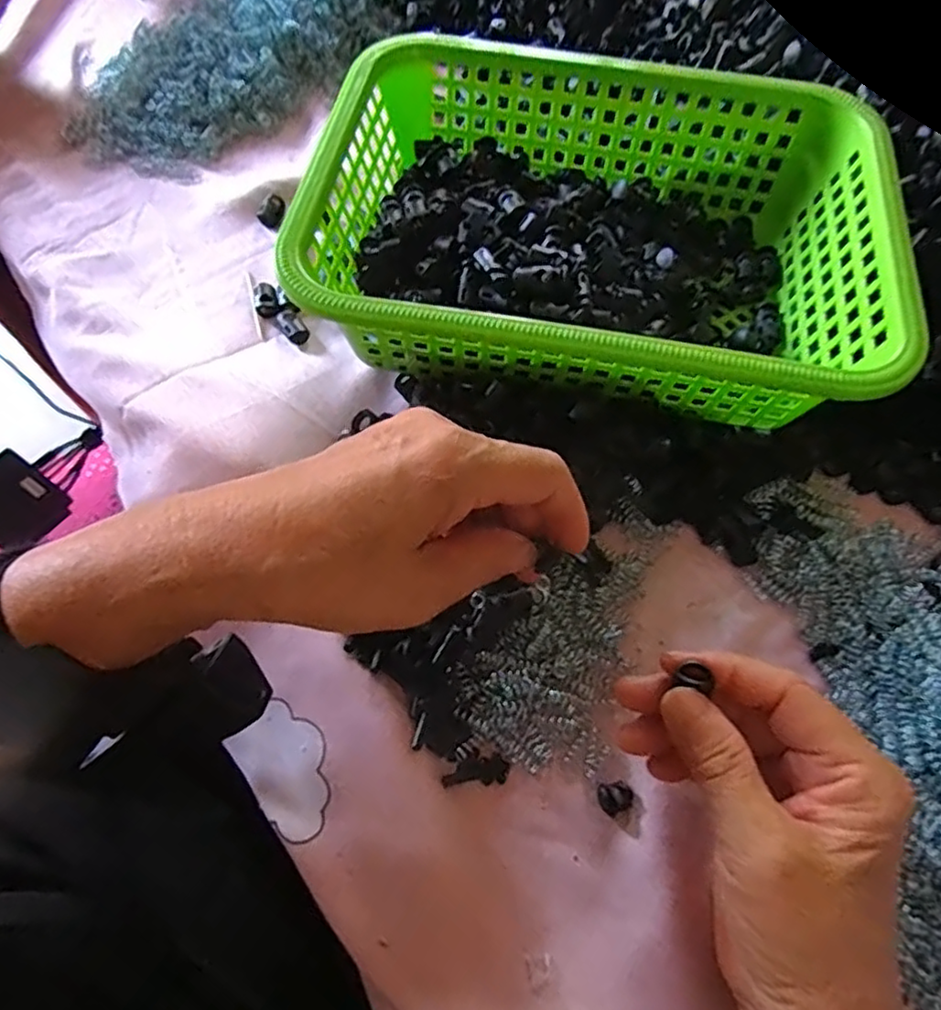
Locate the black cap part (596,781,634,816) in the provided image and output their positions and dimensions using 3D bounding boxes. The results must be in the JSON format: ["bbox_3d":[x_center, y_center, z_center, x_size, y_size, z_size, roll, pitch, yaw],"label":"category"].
[{"bbox_3d":[0.063,0.126,0.279,0.015,0.004,0.012,-11,65,-8],"label":"black cap part"}]

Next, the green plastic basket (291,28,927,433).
[{"bbox_3d":[0.067,-0.145,0.364,0.293,0.084,0.215,10,64,2],"label":"green plastic basket"}]

